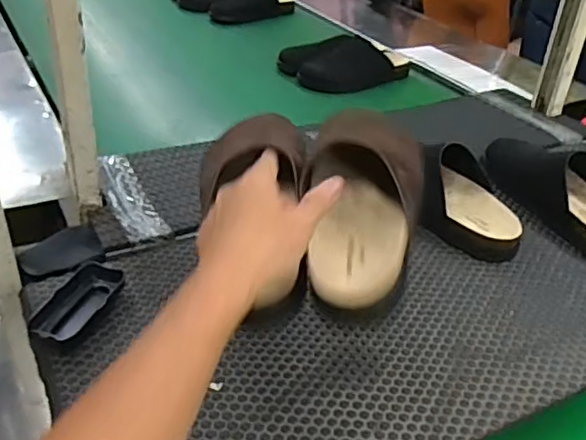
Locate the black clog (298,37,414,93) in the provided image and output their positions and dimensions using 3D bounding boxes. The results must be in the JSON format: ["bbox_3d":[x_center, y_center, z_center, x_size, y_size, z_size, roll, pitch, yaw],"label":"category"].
[{"bbox_3d":[0.142,-0.342,1.330,0.258,0.090,0.081,-17,40,-27],"label":"black clog"}]

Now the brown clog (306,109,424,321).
[{"bbox_3d":[0.063,-0.016,0.525,0.092,0.073,0.222,5,44,3],"label":"brown clog"}]

